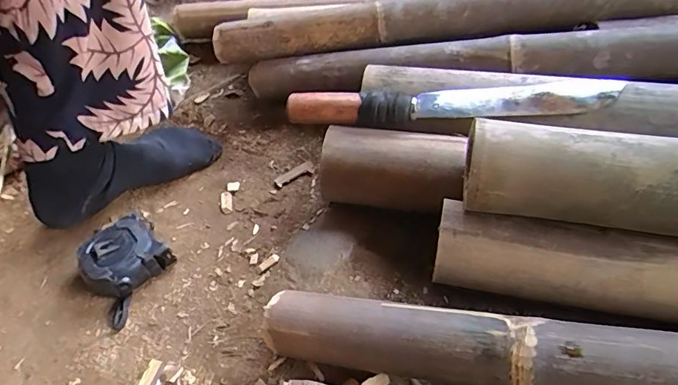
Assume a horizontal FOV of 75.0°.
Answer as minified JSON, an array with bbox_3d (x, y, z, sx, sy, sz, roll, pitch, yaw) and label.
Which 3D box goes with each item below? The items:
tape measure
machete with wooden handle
[{"bbox_3d":[-0.236,0.078,0.483,0.098,0.043,0.089,33,60,30],"label":"tape measure"},{"bbox_3d":[0.118,-0.096,0.474,0.345,0.024,0.045,-3,49,4],"label":"machete with wooden handle"}]

